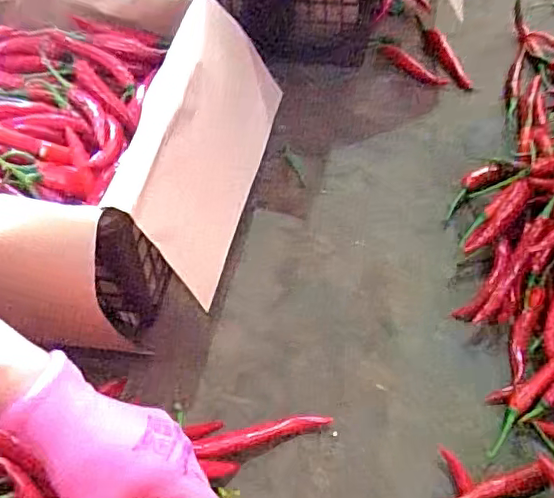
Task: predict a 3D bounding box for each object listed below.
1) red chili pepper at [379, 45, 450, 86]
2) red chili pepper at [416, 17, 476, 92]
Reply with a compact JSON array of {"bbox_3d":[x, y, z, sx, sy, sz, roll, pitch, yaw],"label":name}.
[{"bbox_3d":[0.192,-0.260,0.824,0.105,0.018,0.027,35,65,27],"label":"red chili pepper"},{"bbox_3d":[0.231,-0.277,0.819,0.027,0.024,0.157,-20,55,-9],"label":"red chili pepper"}]

